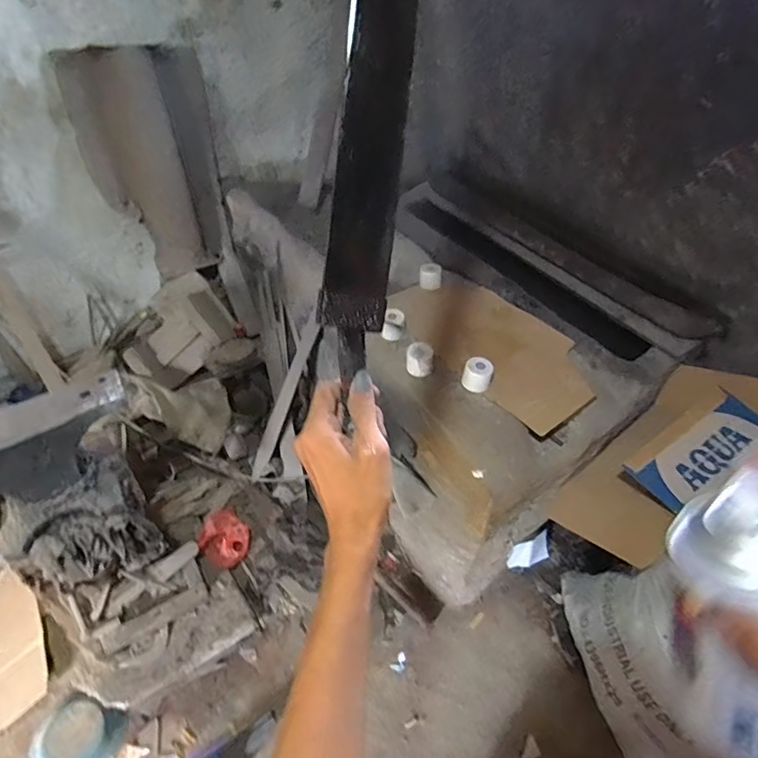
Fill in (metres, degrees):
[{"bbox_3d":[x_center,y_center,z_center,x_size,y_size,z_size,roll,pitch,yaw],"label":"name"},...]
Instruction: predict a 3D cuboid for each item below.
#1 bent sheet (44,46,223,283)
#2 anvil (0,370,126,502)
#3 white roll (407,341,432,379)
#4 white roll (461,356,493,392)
[{"bbox_3d":[-0.669,-0.665,1.564,0.395,0.599,0.198,-29,54,-25],"label":"bent sheet"},{"bbox_3d":[-0.740,0.164,0.942,0.533,0.172,0.103,-26,53,-23],"label":"anvil"},{"bbox_3d":[0.099,-0.043,1.197,0.067,0.067,0.065,3,48,2],"label":"white roll"},{"bbox_3d":[0.229,-0.009,1.154,0.068,0.061,0.061,14,49,12],"label":"white roll"}]

